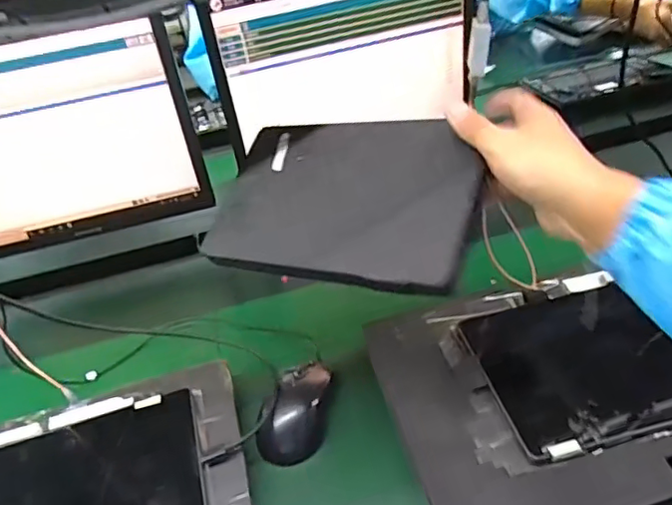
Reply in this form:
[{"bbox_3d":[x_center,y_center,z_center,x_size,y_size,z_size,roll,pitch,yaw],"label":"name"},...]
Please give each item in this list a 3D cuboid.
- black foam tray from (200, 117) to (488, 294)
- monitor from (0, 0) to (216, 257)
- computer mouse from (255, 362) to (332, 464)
[{"bbox_3d":[0.002,-0.050,0.492,0.244,0.020,0.152,5,69,34],"label":"black foam tray"},{"bbox_3d":[-0.357,-0.147,0.734,0.337,0.283,0.040,-17,35,-10],"label":"monitor"},{"bbox_3d":[-0.041,0.154,0.563,0.059,0.040,0.111,1,42,8],"label":"computer mouse"}]

